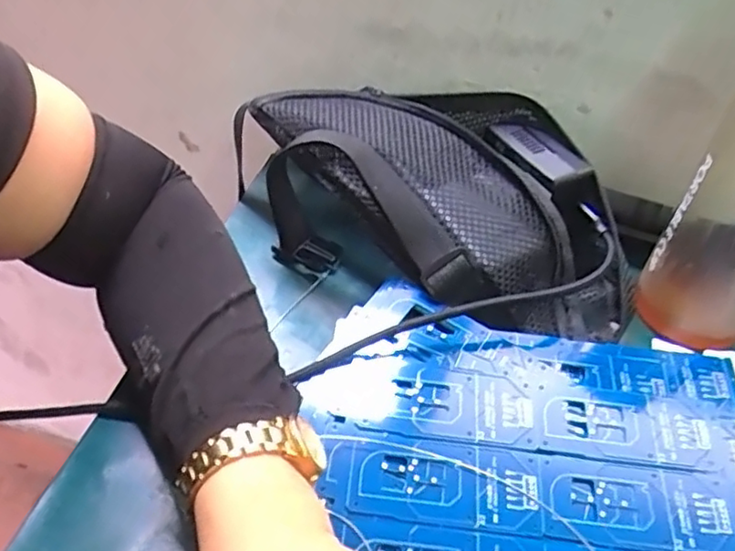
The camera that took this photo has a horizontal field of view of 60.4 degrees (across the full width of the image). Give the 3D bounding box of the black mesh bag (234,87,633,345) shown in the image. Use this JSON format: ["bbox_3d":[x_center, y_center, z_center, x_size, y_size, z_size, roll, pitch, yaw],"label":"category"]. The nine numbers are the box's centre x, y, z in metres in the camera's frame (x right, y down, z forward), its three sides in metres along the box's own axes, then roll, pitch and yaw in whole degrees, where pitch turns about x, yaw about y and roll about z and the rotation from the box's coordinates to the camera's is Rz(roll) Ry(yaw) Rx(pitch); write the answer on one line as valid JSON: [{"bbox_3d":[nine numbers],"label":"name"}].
[{"bbox_3d":[0.044,-0.053,0.408,0.264,0.084,0.143,24,48,18],"label":"black mesh bag"}]

